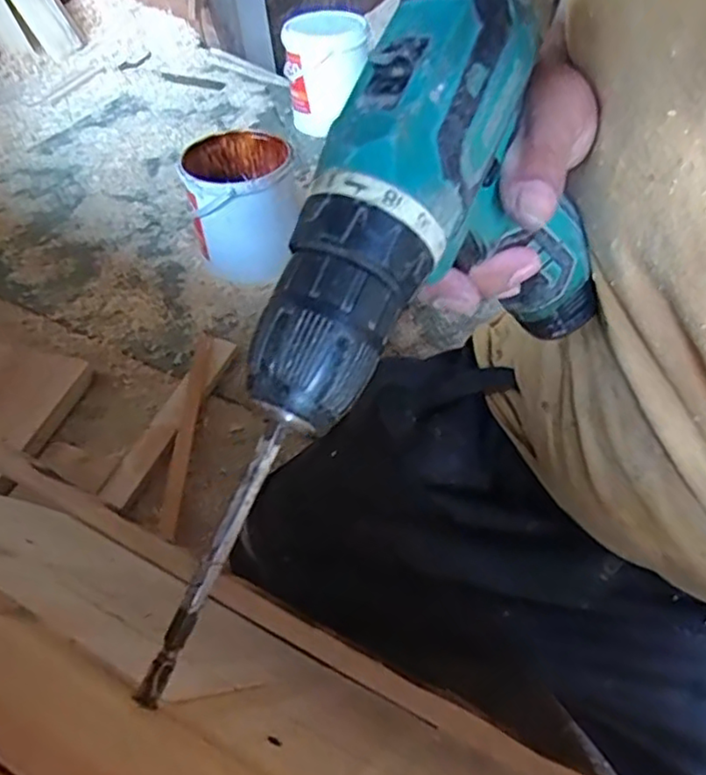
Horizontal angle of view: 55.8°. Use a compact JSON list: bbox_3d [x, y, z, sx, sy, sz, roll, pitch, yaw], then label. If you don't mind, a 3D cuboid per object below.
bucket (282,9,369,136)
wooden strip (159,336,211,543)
[{"bbox_3d":[-0.054,-0.677,1.428,0.177,0.210,0.180,-3,51,0],"label":"bucket"},{"bbox_3d":[-0.224,0.044,0.913,0.032,0.014,0.352,-2,51,0],"label":"wooden strip"}]

